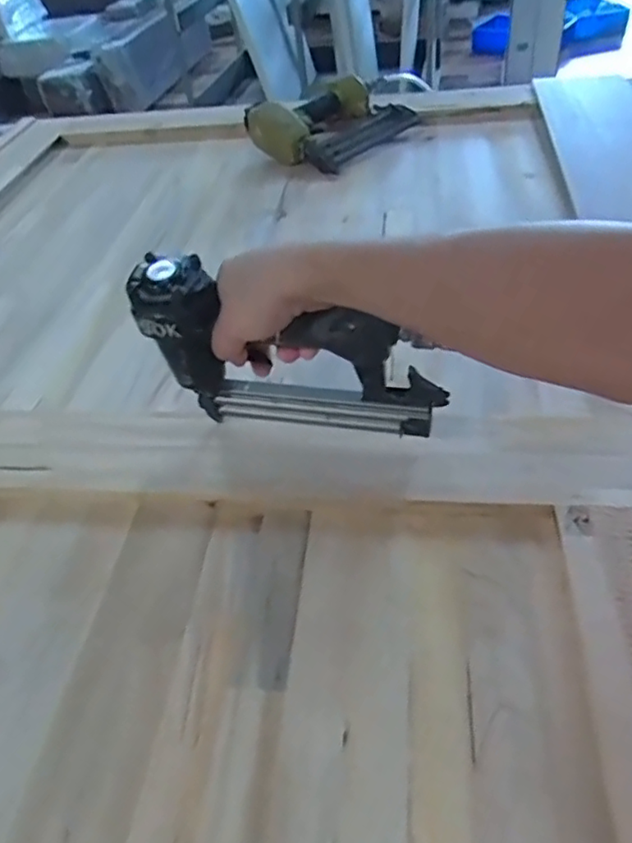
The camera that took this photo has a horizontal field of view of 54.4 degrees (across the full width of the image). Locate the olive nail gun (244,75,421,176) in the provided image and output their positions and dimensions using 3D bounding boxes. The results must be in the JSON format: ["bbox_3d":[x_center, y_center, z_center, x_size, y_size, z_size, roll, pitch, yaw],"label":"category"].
[{"bbox_3d":[0.023,-0.519,1.067,0.230,0.082,0.196,-38,51,-27],"label":"olive nail gun"}]

